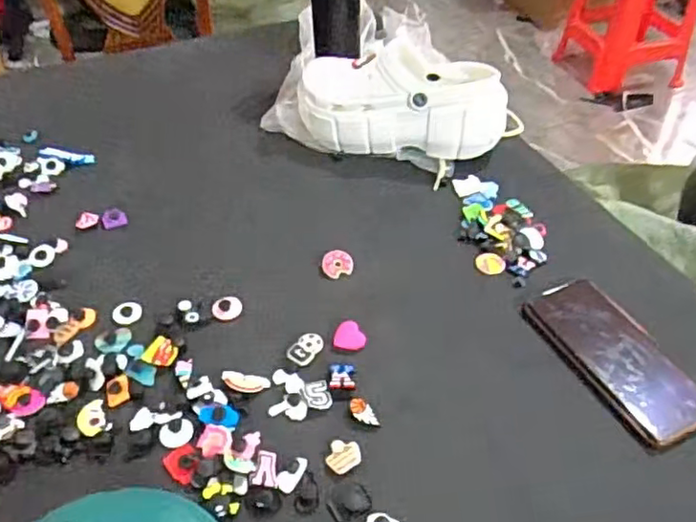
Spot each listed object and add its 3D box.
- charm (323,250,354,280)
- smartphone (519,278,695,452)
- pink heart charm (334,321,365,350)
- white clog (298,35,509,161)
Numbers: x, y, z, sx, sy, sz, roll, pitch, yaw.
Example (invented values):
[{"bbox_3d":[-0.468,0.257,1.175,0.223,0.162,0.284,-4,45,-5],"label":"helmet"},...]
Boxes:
[{"bbox_3d":[-0.010,0.003,0.604,0.030,0.009,0.030,-22,69,-8],"label":"charm"},{"bbox_3d":[0.221,0.077,0.510,0.074,0.007,0.163,-22,44,-12],"label":"smartphone"},{"bbox_3d":[0.003,0.064,0.535,0.027,0.004,0.028,-1,51,1],"label":"pink heart charm"},{"bbox_3d":[0.060,-0.188,0.726,0.249,0.097,0.084,9,44,10],"label":"white clog"}]

